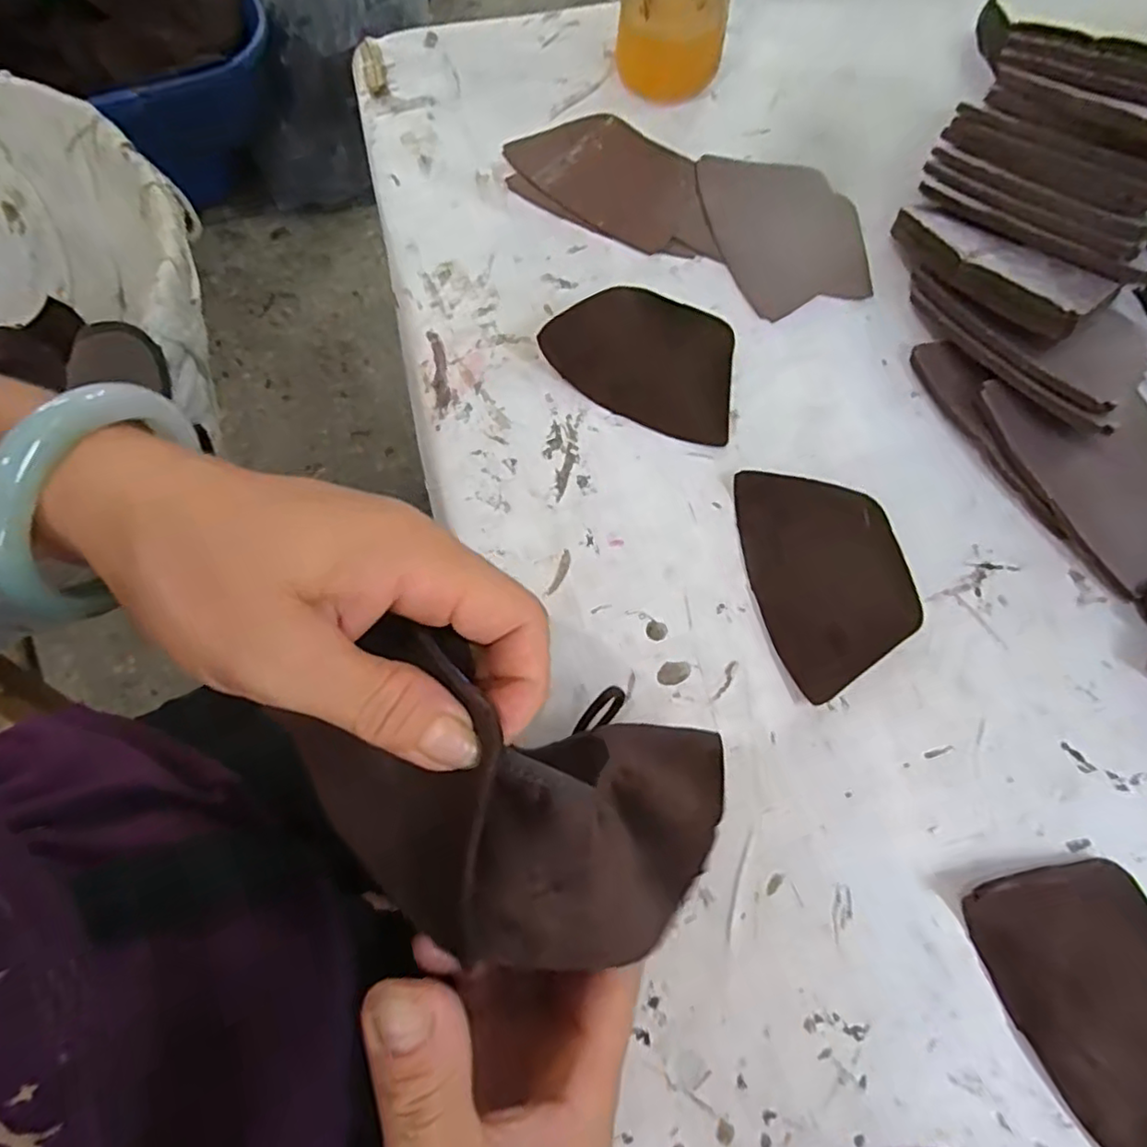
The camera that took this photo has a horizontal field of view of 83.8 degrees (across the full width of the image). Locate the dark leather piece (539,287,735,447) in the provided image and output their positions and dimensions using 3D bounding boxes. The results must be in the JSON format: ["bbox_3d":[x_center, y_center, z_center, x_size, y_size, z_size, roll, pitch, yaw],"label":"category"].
[{"bbox_3d":[0.039,-0.115,0.333,0.100,0.019,0.073,20,73,7],"label":"dark leather piece"}]

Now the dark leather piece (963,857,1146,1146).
[{"bbox_3d":[0.205,0.159,0.245,0.072,0.009,0.101,-29,75,-7],"label":"dark leather piece"}]

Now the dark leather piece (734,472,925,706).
[{"bbox_3d":[0.120,-0.002,0.302,0.071,0.007,0.105,-17,73,-5],"label":"dark leather piece"}]

